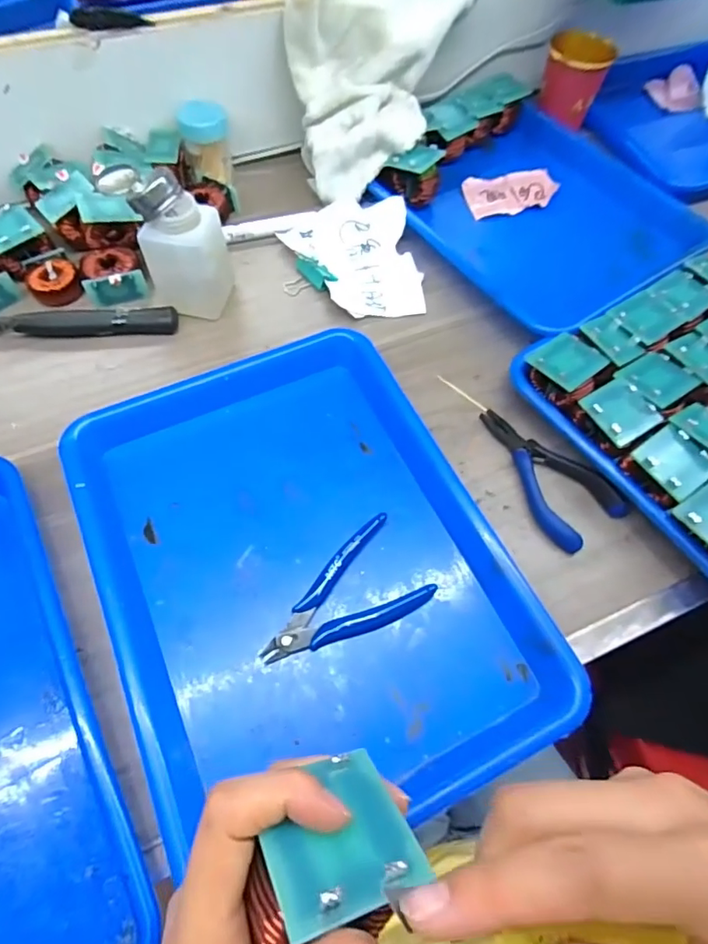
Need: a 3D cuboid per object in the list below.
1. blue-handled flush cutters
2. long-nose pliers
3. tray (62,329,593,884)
[{"bbox_3d":[-0.009,0.088,0.343,0.117,0.011,0.064,-34,69,-18],"label":"blue-handled flush cutters"},{"bbox_3d":[0.142,-0.002,0.391,0.055,0.024,0.123,-32,69,-17],"label":"long-nose pliers"},{"bbox_3d":[-0.037,0.057,0.348,0.245,0.032,0.328,-22,68,-13],"label":"tray"}]

